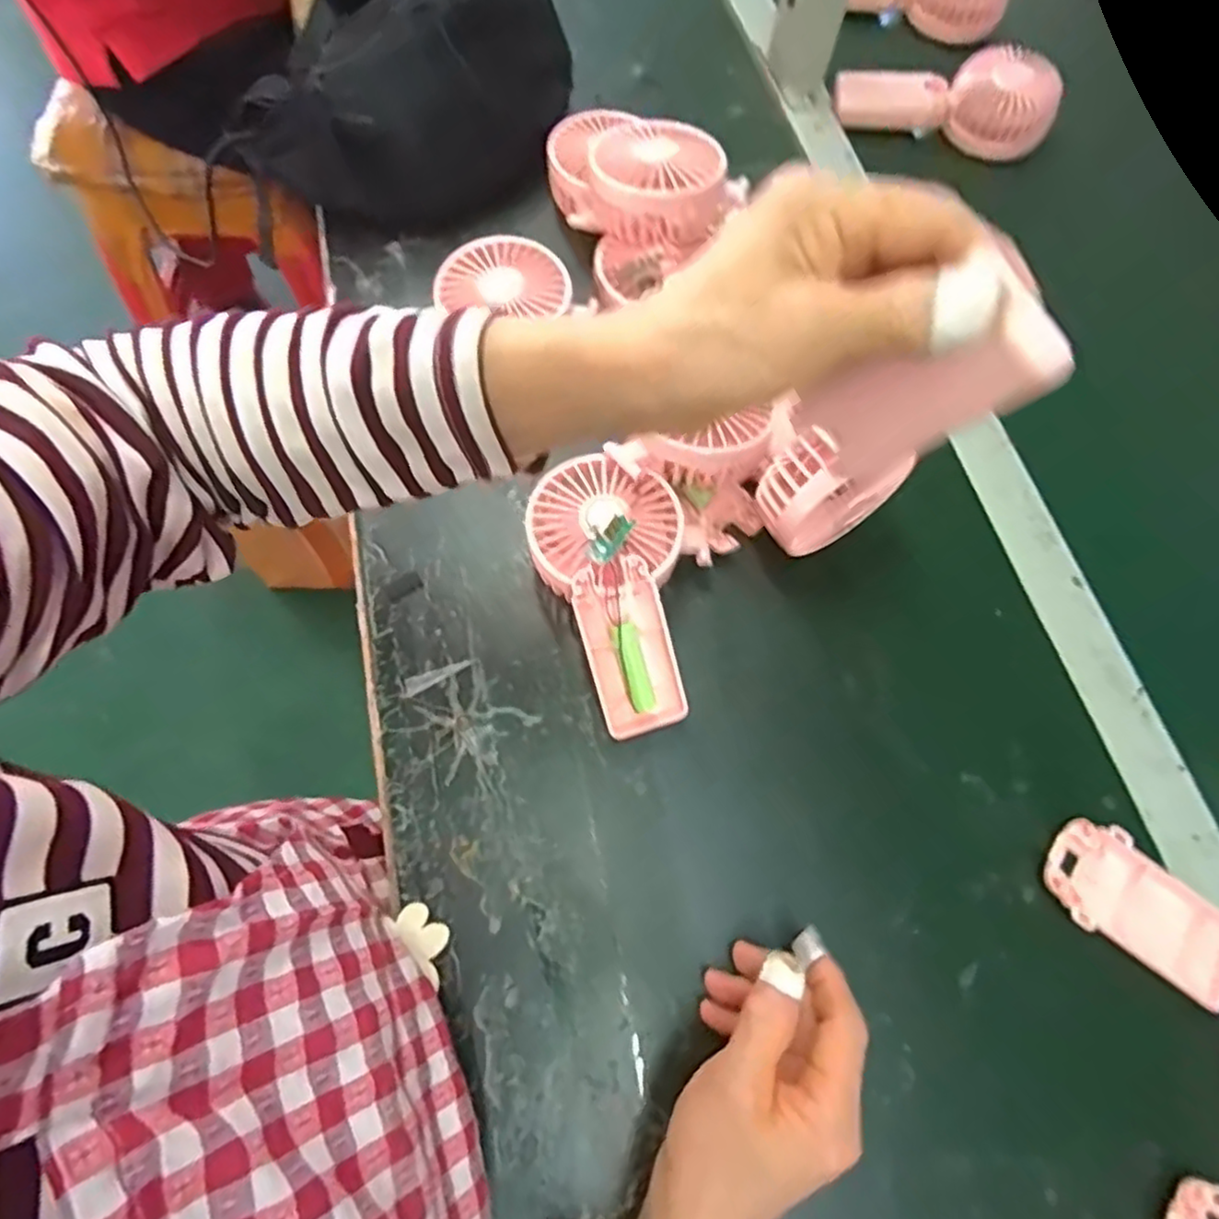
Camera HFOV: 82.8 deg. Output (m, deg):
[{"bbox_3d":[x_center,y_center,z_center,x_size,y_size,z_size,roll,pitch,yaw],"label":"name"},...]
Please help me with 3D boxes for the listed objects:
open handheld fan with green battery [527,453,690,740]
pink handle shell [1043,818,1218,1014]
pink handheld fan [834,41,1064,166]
[{"bbox_3d":[0.007,-0.013,0.383,0.086,0.047,0.161,-12,81,-4],"label":"open handheld fan with green battery"},{"bbox_3d":[0.276,0.155,0.356,0.098,0.009,0.052,37,73,15],"label":"pink handle shell"},{"bbox_3d":[0.302,-0.447,0.603,0.165,0.030,0.077,19,112,10],"label":"pink handheld fan"}]

